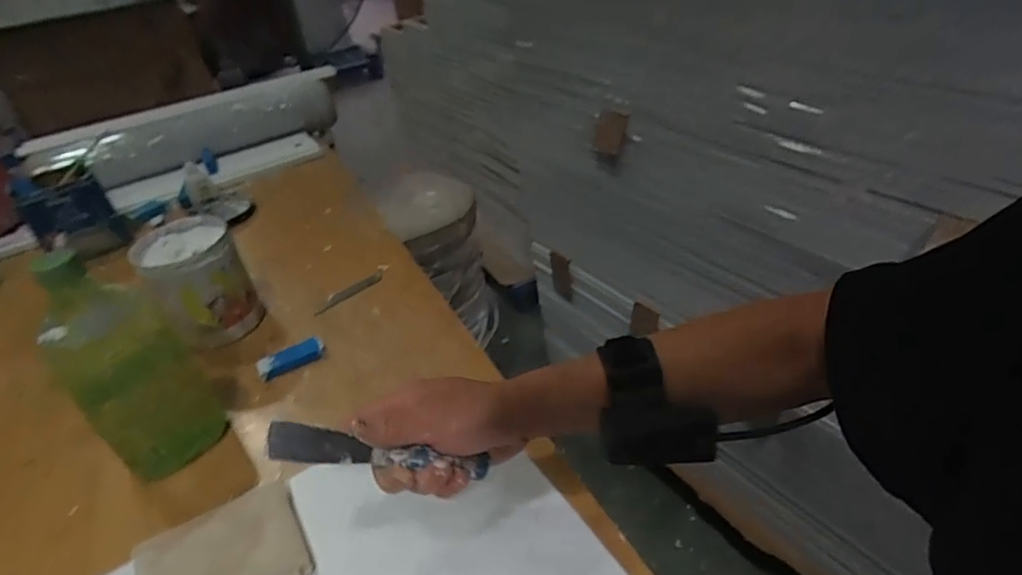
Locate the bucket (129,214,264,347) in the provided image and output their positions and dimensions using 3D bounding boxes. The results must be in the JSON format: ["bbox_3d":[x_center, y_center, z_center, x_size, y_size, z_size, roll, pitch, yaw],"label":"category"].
[{"bbox_3d":[-0.353,-0.004,0.643,0.096,0.114,0.104,-29,44,-28],"label":"bucket"}]

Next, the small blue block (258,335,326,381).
[{"bbox_3d":[-0.235,0.077,0.606,0.068,0.016,0.028,-26,42,-25],"label":"small blue block"}]

